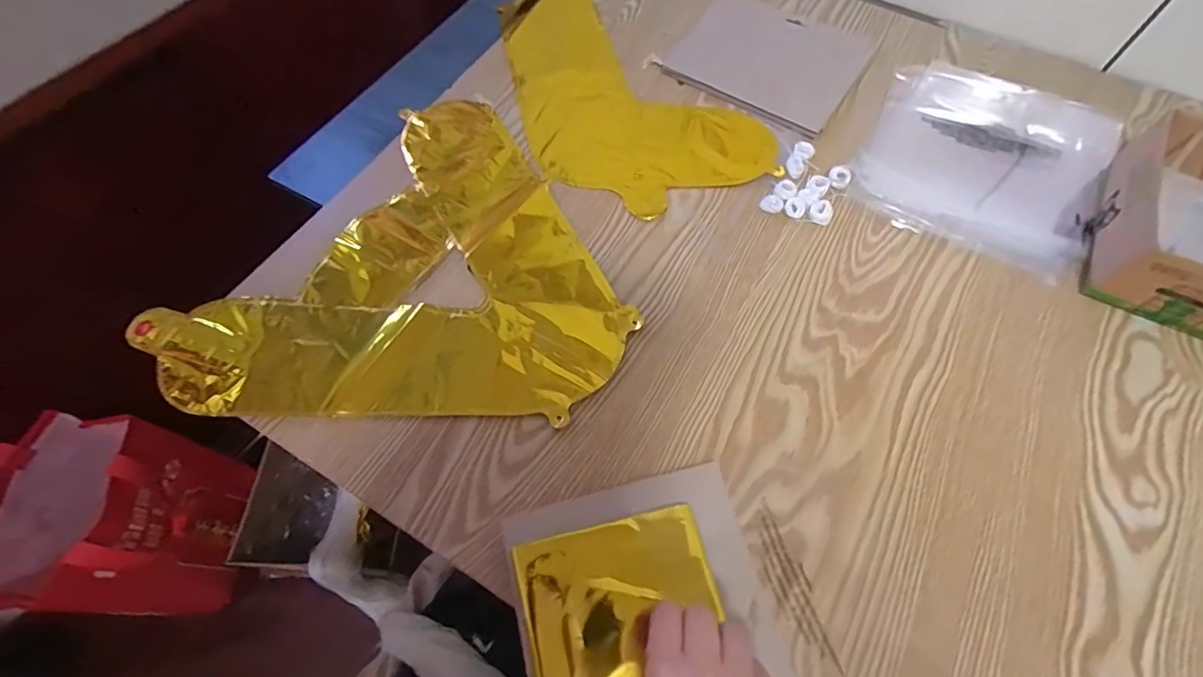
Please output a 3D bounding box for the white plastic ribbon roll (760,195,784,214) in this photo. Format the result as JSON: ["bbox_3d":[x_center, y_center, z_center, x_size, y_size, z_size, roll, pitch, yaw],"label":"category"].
[{"bbox_3d":[0.164,-0.129,0.510,0.020,0.006,0.018,25,65,13],"label":"white plastic ribbon roll"}]

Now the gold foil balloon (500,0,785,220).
[{"bbox_3d":[0.000,-0.285,0.600,0.214,0.009,0.388,-28,66,-13],"label":"gold foil balloon"}]

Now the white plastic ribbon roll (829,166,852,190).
[{"bbox_3d":[0.236,-0.160,0.522,0.021,0.009,0.023,0,63,0],"label":"white plastic ribbon roll"}]

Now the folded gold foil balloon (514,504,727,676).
[{"bbox_3d":[0.019,0.191,0.337,0.125,0.014,0.143,-13,63,-6],"label":"folded gold foil balloon"}]

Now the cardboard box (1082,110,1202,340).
[{"bbox_3d":[0.520,-0.096,0.459,0.125,0.070,0.183,29,66,14],"label":"cardboard box"}]

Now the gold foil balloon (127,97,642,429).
[{"bbox_3d":[-0.193,-0.046,0.465,0.357,0.015,0.345,-28,66,-13],"label":"gold foil balloon"}]

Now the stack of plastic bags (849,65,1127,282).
[{"bbox_3d":[0.394,-0.187,0.544,0.219,0.012,0.247,27,66,13],"label":"stack of plastic bags"}]

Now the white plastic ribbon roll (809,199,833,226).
[{"bbox_3d":[0.210,-0.122,0.504,0.022,0.012,0.020,0,63,0],"label":"white plastic ribbon roll"}]

